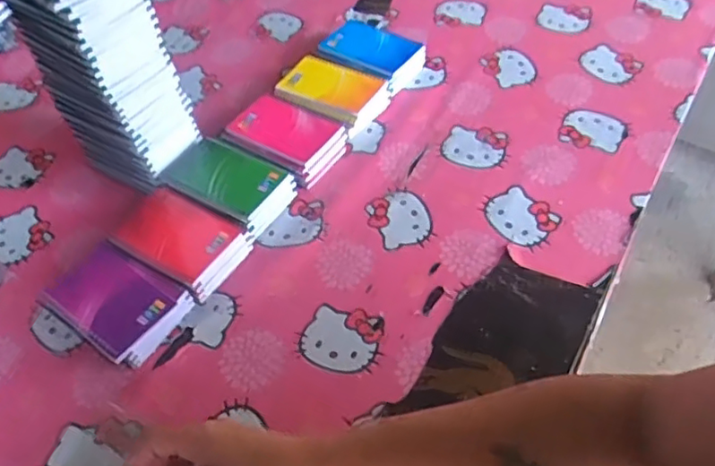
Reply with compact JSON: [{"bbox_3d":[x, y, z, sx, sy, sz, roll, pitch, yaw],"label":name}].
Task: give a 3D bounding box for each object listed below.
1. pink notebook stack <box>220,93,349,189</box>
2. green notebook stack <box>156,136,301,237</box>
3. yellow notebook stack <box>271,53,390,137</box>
[{"bbox_3d":[-0.093,-0.120,0.799,0.140,0.039,0.098,25,57,24],"label":"pink notebook stack"},{"bbox_3d":[-0.153,-0.058,0.753,0.144,0.044,0.091,25,57,24],"label":"green notebook stack"},{"bbox_3d":[-0.033,-0.186,0.844,0.133,0.042,0.100,27,58,25],"label":"yellow notebook stack"}]

